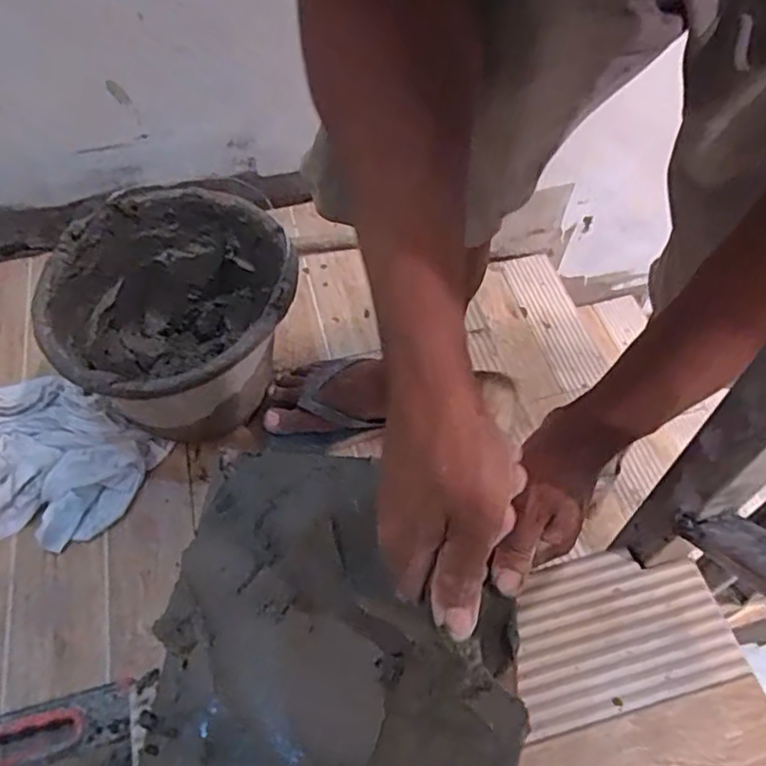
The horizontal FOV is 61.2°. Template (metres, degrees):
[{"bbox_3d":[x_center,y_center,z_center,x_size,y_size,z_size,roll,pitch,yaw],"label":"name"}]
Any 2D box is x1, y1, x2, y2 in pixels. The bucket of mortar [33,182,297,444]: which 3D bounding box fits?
[{"bbox_3d":[-0.229,-0.063,0.763,0.264,0.217,0.257,-1,57,1],"label":"bucket of mortar"}]

